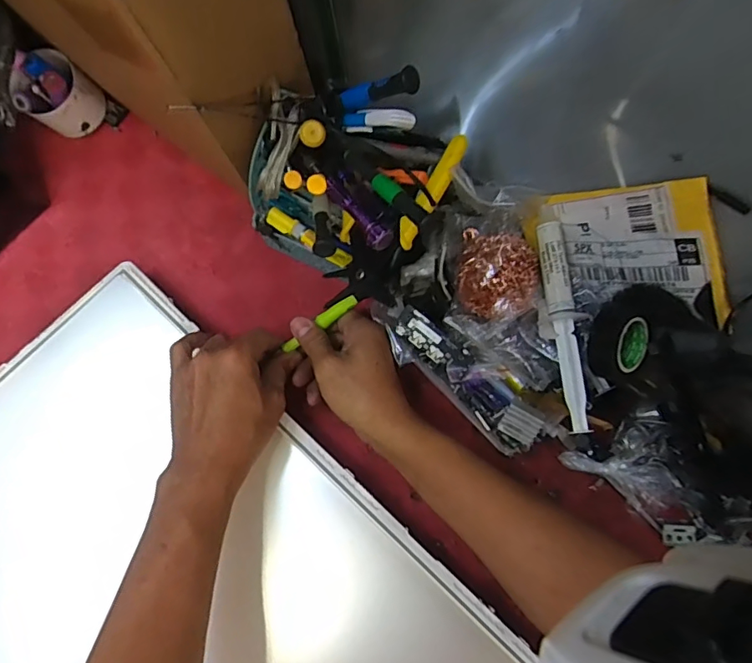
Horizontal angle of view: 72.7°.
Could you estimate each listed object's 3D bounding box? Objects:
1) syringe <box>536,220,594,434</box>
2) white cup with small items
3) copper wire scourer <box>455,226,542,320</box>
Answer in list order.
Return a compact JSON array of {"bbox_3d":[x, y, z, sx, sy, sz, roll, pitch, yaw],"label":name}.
[{"bbox_3d":[0.131,-0.004,0.356,0.024,0.025,0.145,-2,76,0],"label":"syringe"},{"bbox_3d":[-0.303,-0.223,0.487,0.052,0.069,0.064,36,78,9],"label":"white cup with small items"},{"bbox_3d":[0.086,-0.038,0.373,0.062,0.056,0.056,26,77,6],"label":"copper wire scourer"}]

